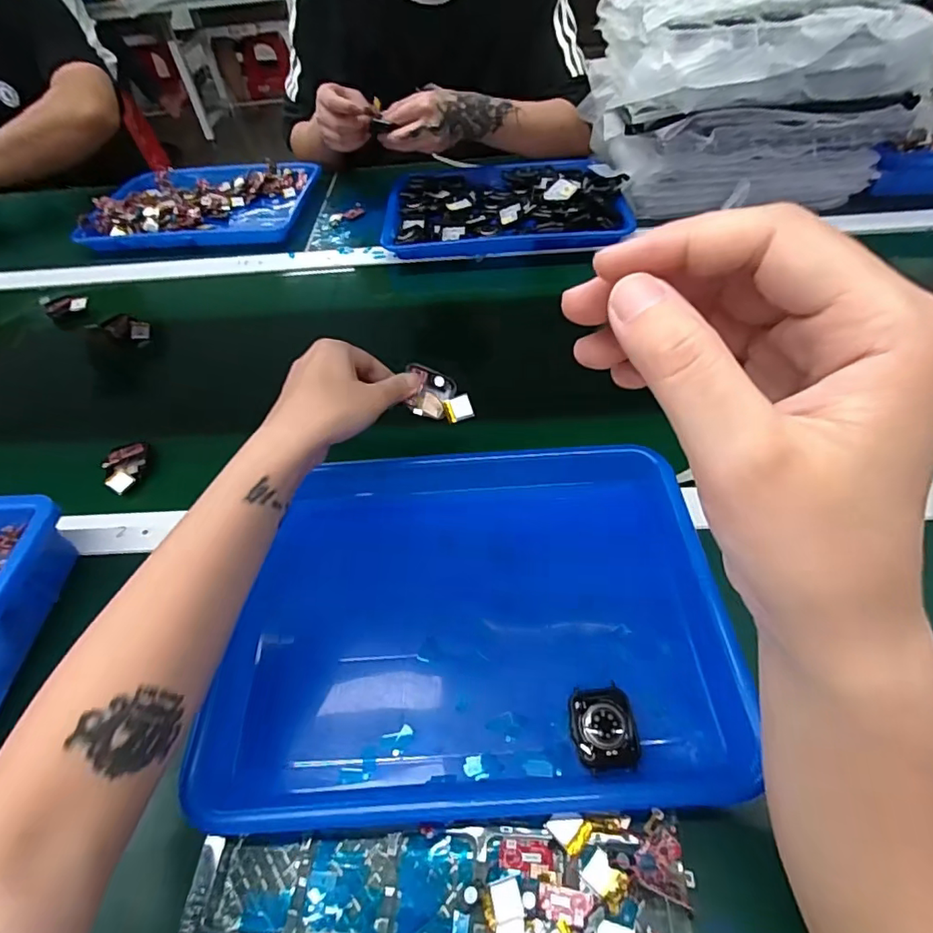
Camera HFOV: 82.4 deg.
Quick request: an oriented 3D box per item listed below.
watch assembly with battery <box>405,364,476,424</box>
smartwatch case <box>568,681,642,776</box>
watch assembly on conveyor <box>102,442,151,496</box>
[{"bbox_3d":[-0.021,-0.053,0.407,0.054,0.018,0.036,22,83,-21],"label":"watch assembly with battery"},{"bbox_3d":[0.081,0.152,0.312,0.036,0.010,0.044,-5,50,0],"label":"smartwatch case"},{"bbox_3d":[-0.318,0.000,0.493,0.032,0.016,0.061,-8,50,-3],"label":"watch assembly on conveyor"}]

